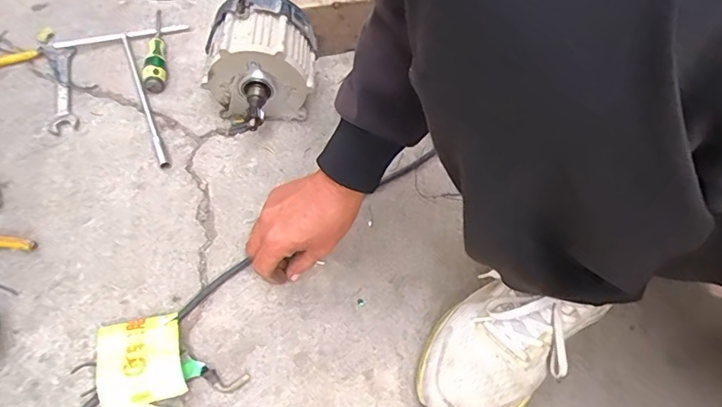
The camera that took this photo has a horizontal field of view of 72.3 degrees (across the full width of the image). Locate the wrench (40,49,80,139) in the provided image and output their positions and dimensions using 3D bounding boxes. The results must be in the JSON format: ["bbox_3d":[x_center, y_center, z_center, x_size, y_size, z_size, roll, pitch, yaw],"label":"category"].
[{"bbox_3d":[-0.424,-0.164,0.704,0.042,0.012,0.188,-15,56,-17],"label":"wrench"}]

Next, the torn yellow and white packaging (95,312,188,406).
[{"bbox_3d":[-0.200,0.156,0.451,0.069,0.031,0.112,-9,54,-13],"label":"torn yellow and white packaging"}]

